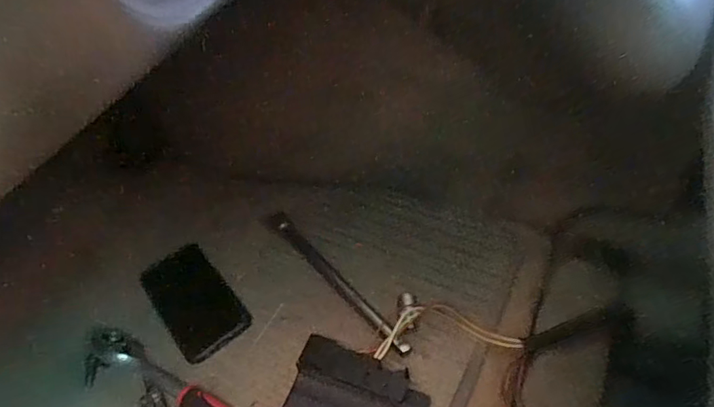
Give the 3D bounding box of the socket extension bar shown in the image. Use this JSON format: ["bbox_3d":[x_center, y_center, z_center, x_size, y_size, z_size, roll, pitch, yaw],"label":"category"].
[{"bbox_3d":[-0.024,0.084,0.596,0.019,0.024,0.238,-34,56,-21],"label":"socket extension bar"}]

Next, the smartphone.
[{"bbox_3d":[-0.192,0.113,0.611,0.080,0.014,0.145,-34,56,-21],"label":"smartphone"}]

